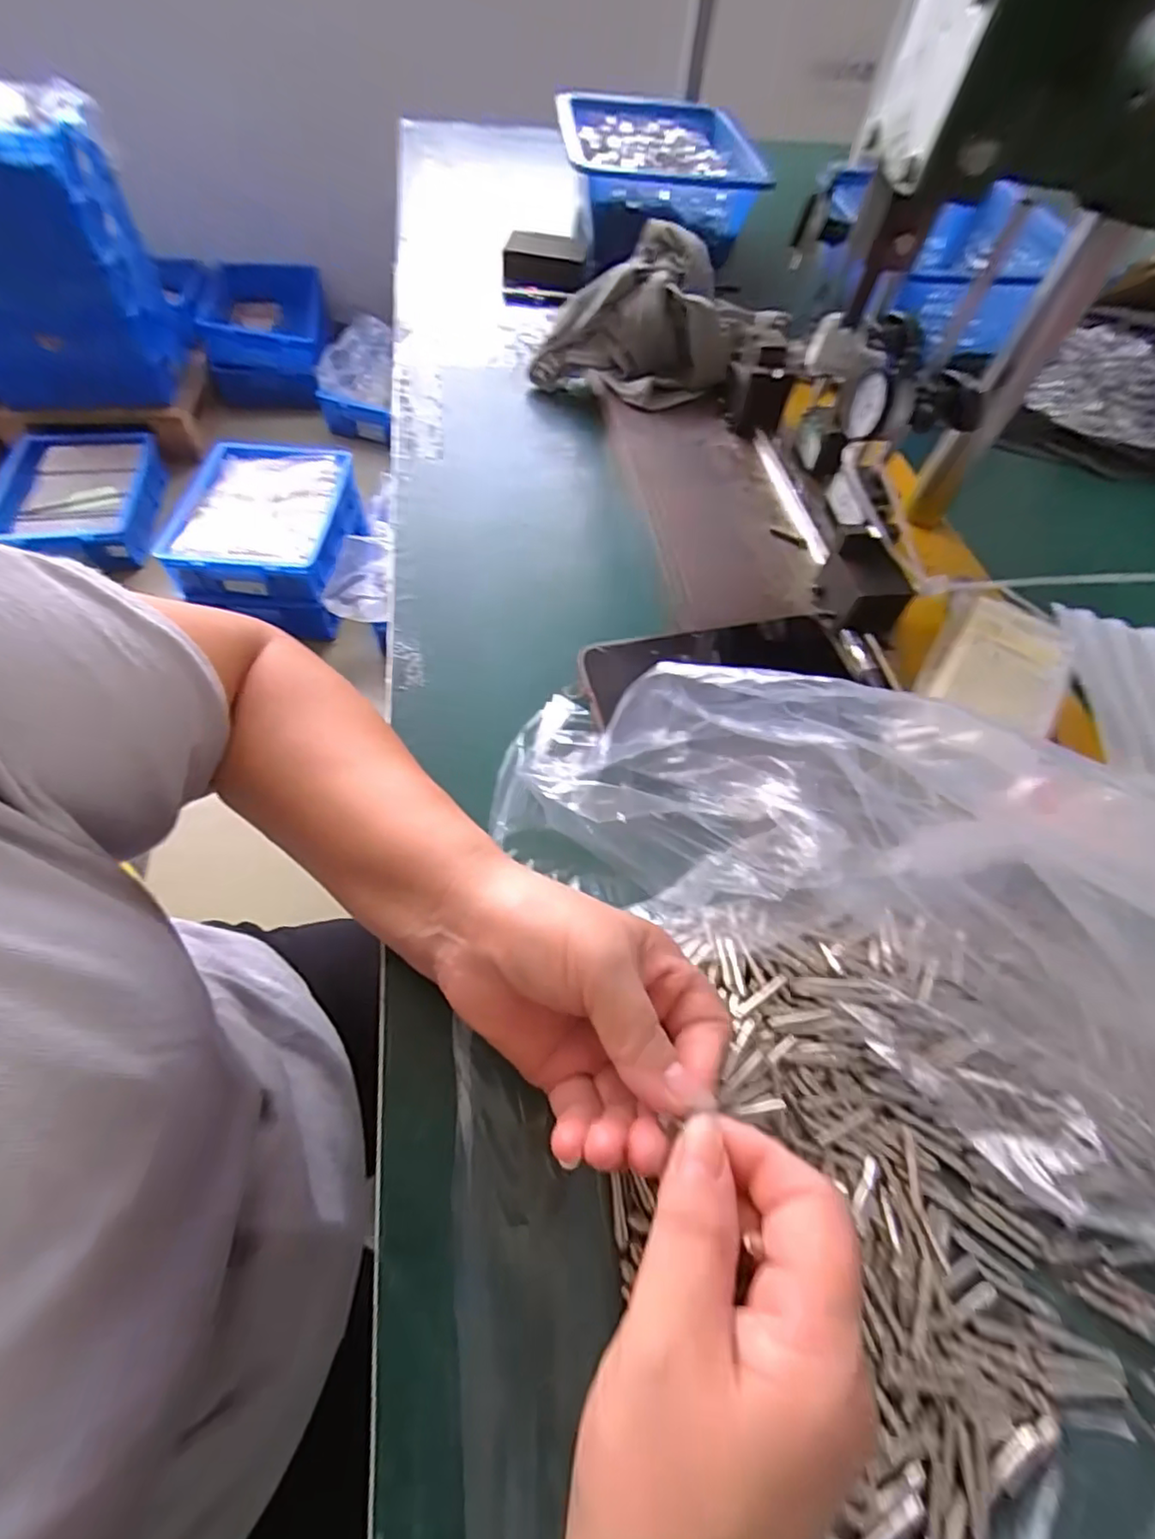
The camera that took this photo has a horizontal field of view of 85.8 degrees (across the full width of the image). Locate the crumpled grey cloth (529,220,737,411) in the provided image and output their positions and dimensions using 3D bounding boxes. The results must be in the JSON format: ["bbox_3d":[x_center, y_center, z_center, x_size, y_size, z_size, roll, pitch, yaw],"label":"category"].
[{"bbox_3d":[0.064,-0.412,0.577,0.157,0.091,0.150,35,65,21],"label":"crumpled grey cloth"}]

